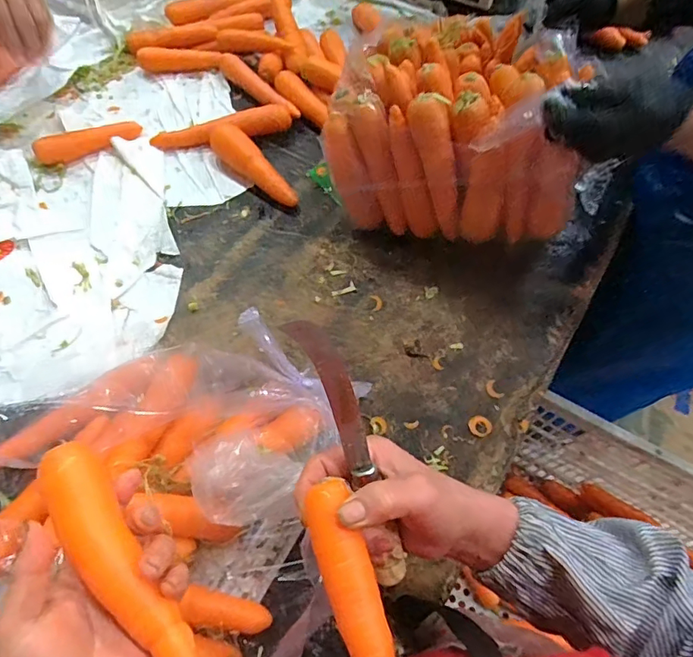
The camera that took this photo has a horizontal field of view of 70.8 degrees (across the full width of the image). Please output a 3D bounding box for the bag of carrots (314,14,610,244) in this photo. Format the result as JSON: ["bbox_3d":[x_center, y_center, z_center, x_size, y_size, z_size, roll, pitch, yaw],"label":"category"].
[{"bbox_3d":[0.136,-0.276,0.604,0.269,0.176,0.289,14,62,5],"label":"bag of carrots"}]

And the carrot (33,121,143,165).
[{"bbox_3d":[-0.363,-0.266,0.689,0.139,0.037,0.028,-24,66,-15],"label":"carrot"}]

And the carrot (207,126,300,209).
[{"bbox_3d":[-0.130,-0.224,0.675,0.039,0.049,0.157,-37,69,-20],"label":"carrot"}]

